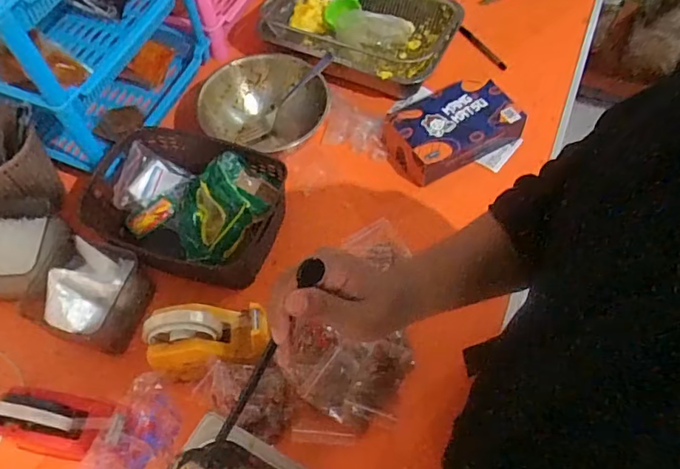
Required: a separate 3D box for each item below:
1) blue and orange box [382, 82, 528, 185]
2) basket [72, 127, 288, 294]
[{"bbox_3d":[0.163,-0.160,0.818,0.192,0.055,0.125,-24,61,-10],"label":"blue and orange box"},{"bbox_3d":[-0.215,-0.045,0.749,0.261,0.096,0.189,12,61,11],"label":"basket"}]

